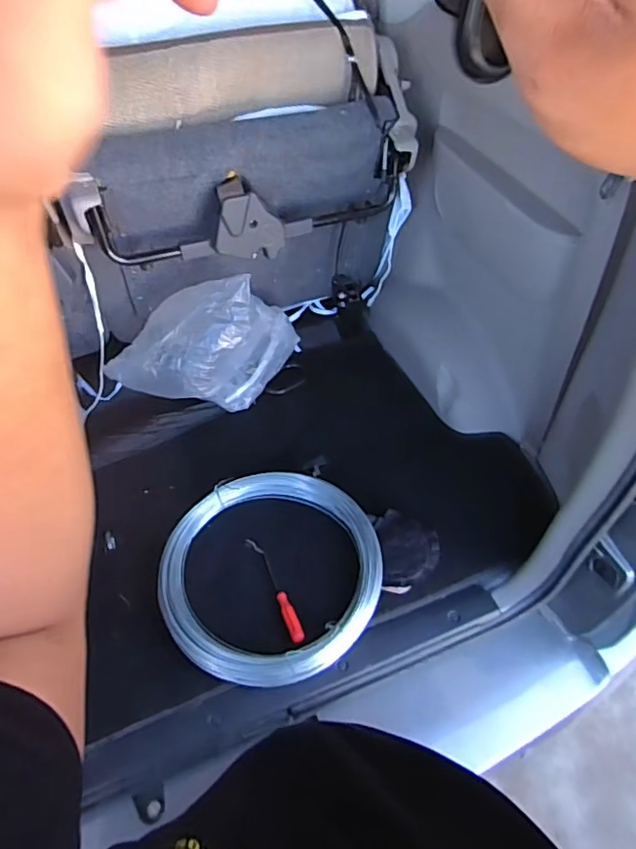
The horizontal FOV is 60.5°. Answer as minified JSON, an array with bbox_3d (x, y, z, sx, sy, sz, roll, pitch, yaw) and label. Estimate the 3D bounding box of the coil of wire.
[{"bbox_3d":[-0.088,0.270,1.020,0.404,0.059,0.384,0,49,0],"label":"coil of wire"}]

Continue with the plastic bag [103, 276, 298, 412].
[{"bbox_3d":[-0.249,-0.191,1.223,0.441,0.242,0.217,-15,51,-12],"label":"plastic bag"}]

